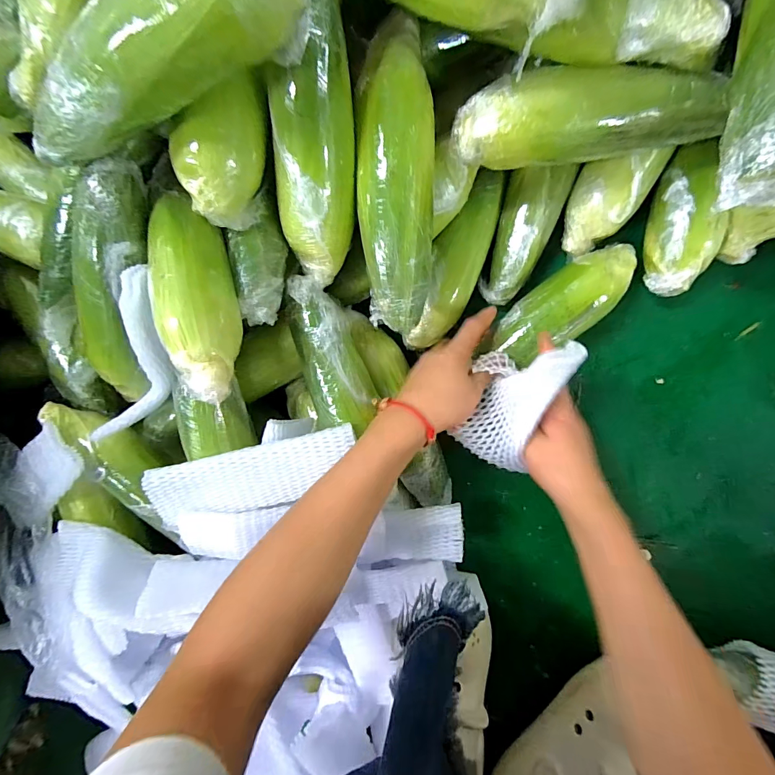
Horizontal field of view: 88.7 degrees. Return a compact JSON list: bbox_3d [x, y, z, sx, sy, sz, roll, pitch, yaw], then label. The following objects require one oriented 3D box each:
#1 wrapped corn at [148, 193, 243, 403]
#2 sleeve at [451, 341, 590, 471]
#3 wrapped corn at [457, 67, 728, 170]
[{"bbox_3d":[-0.148,-0.069,0.303,0.046,0.043,0.158,-16,78,10],"label":"wrapped corn"},{"bbox_3d":[0.108,0.013,0.350,0.071,0.060,0.122,20,96,7],"label":"sleeve"},{"bbox_3d":[0.149,-0.203,0.299,0.194,0.042,0.056,-1,93,9],"label":"wrapped corn"}]

